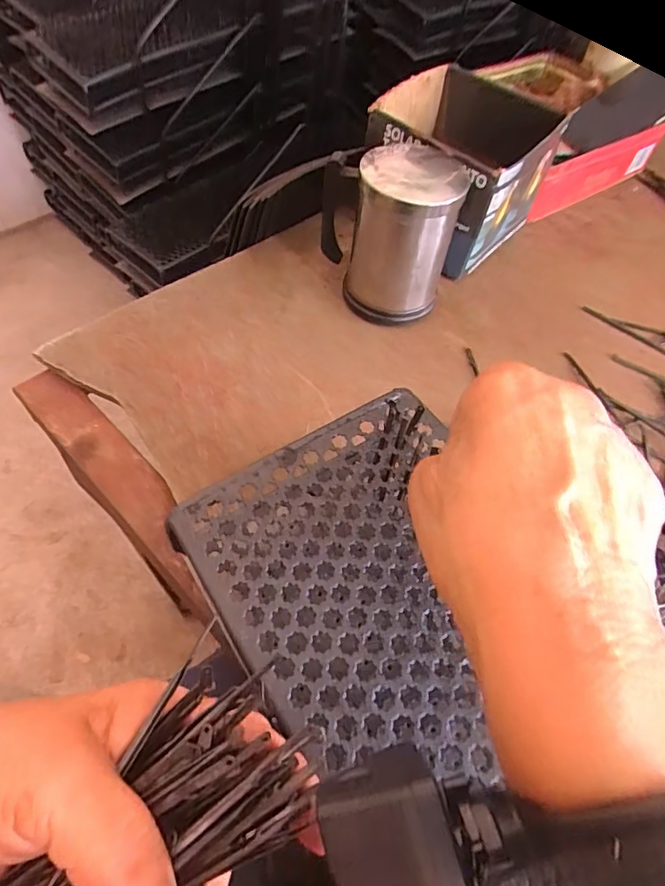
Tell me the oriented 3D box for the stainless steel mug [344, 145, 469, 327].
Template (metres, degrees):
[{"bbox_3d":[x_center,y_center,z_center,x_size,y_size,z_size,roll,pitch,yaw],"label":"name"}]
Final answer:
[{"bbox_3d":[0.054,-0.163,0.410,0.075,0.130,0.069,6,56,0],"label":"stainless steel mug"}]

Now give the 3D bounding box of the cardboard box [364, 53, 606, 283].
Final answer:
[{"bbox_3d":[0.107,-0.249,0.465,0.145,0.109,0.138,36,61,18],"label":"cardboard box"}]

